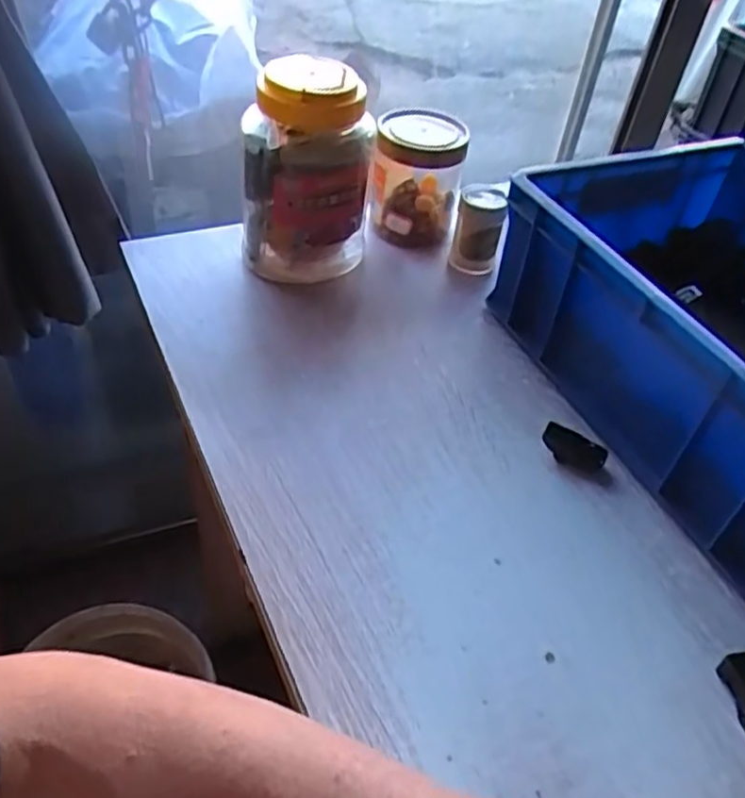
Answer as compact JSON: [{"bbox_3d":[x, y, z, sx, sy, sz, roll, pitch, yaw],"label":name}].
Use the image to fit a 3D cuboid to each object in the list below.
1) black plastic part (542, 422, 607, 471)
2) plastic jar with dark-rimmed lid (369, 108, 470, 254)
[{"bbox_3d":[0.145,0.037,0.490,0.046,0.017,0.019,30,54,7],"label":"black plastic part"},{"bbox_3d":[0.043,-0.211,0.663,0.086,0.110,0.091,4,45,-4],"label":"plastic jar with dark-rimmed lid"}]

